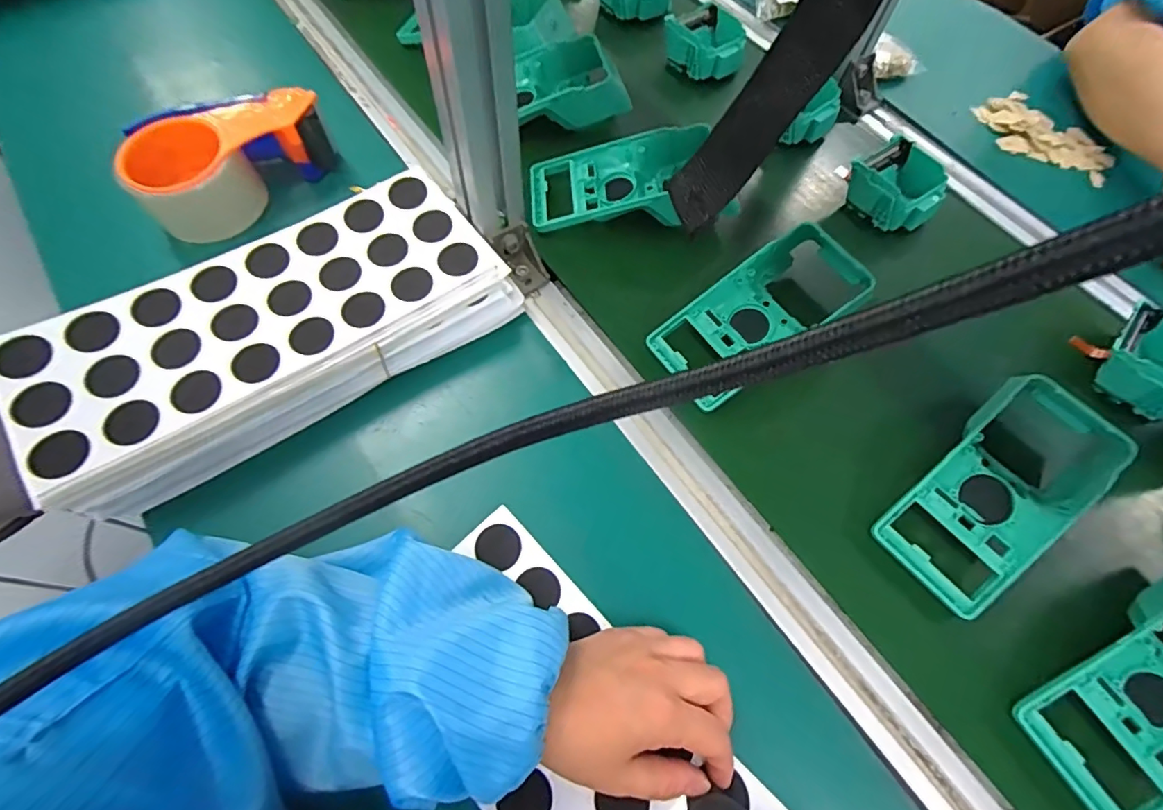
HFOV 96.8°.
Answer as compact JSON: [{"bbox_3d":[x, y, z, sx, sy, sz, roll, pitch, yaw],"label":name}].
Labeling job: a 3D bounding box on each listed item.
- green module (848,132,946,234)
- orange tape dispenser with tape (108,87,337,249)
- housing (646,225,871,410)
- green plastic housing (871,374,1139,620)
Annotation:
[{"bbox_3d":[0.306,-0.209,0.503,0.077,0.041,0.083,-29,70,-14],"label":"green module"},{"bbox_3d":[-0.297,-0.209,0.440,0.081,0.075,0.152,31,69,11],"label":"orange tape dispenser with tape"},{"bbox_3d":[0.152,-0.077,0.424,0.191,0.044,0.084,-33,71,-15],"label":"housing"},{"bbox_3d":[0.296,0.057,0.363,0.178,0.046,0.088,-39,73,-17],"label":"green plastic housing"}]

